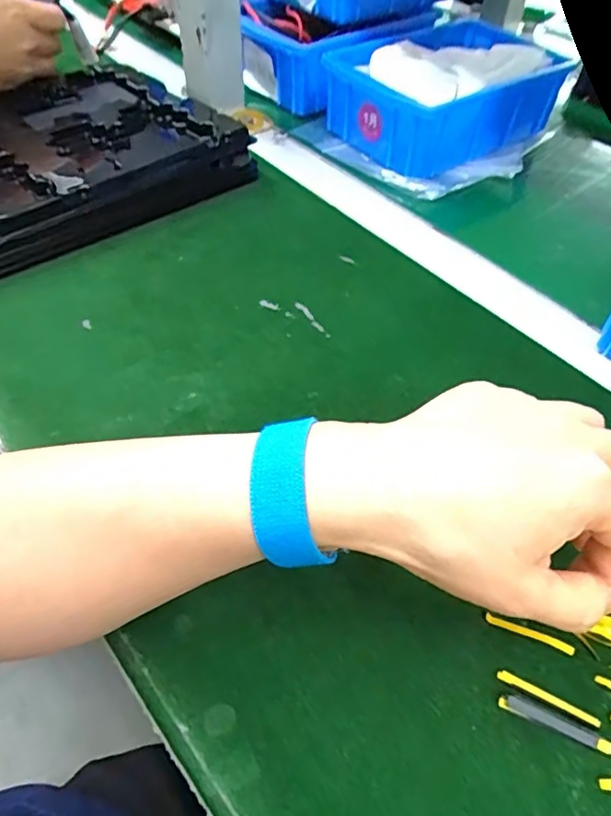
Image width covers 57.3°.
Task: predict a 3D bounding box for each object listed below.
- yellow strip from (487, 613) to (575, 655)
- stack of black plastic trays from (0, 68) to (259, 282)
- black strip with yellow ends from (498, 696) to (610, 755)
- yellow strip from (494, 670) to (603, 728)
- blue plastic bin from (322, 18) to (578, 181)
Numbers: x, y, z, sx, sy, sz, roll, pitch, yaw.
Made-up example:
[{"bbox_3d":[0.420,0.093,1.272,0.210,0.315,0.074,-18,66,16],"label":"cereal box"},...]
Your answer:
[{"bbox_3d":[0.099,0.098,0.245,0.038,0.004,0.005,19,53,12],"label":"yellow strip"},{"bbox_3d":[-0.223,-0.196,0.437,0.284,0.040,0.211,-34,61,-26],"label":"stack of black plastic trays"},{"bbox_3d":[0.101,0.125,0.223,0.045,0.004,0.006,20,54,12],"label":"black strip with yellow ends"},{"bbox_3d":[0.100,0.118,0.229,0.041,0.004,0.004,22,54,14],"label":"yellow strip"},{"bbox_3d":[0.129,-0.292,0.518,0.193,0.064,0.139,-33,60,-25],"label":"blue plastic bin"}]

